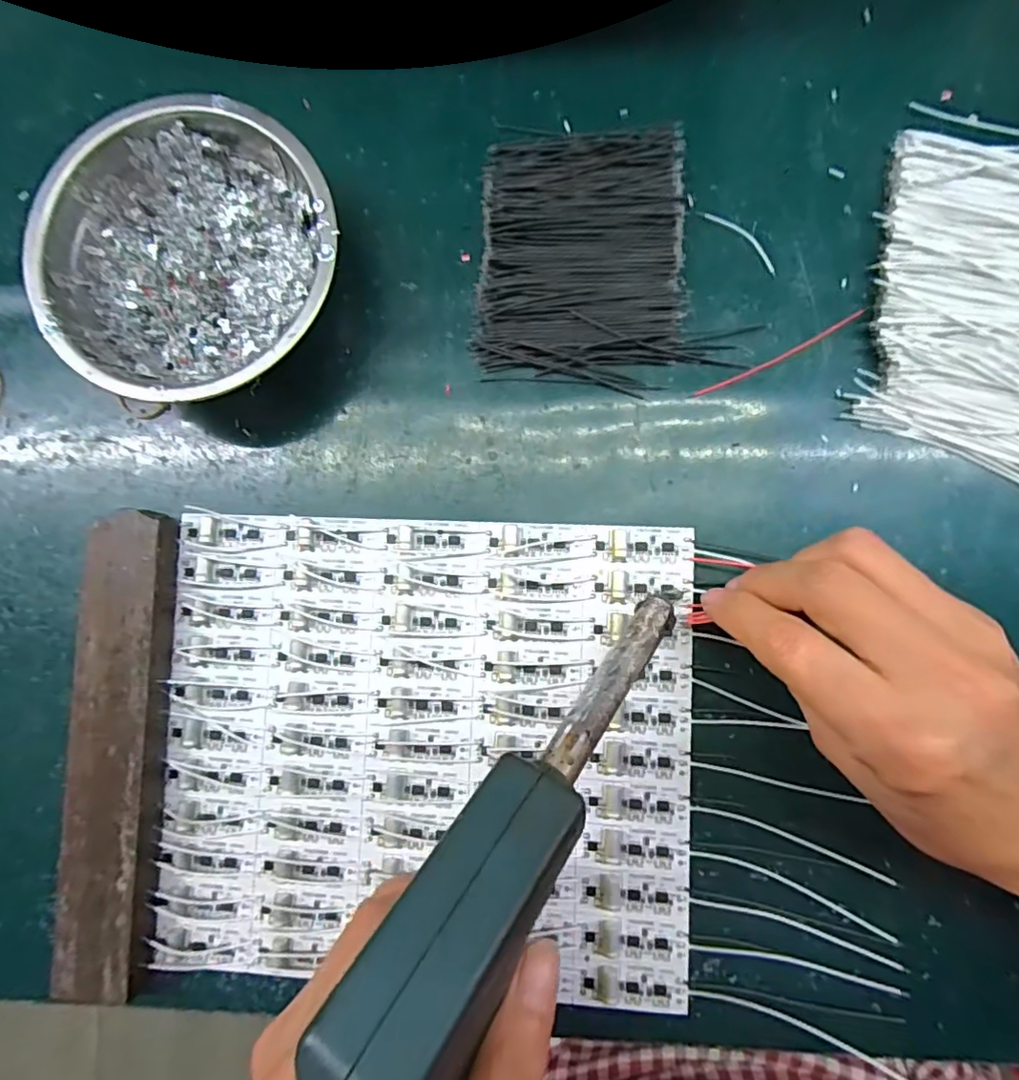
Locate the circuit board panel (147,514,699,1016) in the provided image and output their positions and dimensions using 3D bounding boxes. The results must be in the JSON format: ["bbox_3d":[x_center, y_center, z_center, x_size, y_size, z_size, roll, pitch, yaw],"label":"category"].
[{"bbox_3d":[-0.037,0.089,0.249,0.225,0.008,0.192,2,85,5],"label":"circuit board panel"}]

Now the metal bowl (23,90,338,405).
[{"bbox_3d":[-0.131,-0.117,0.252,0.116,0.046,0.123,0,85,4],"label":"metal bowl"}]

